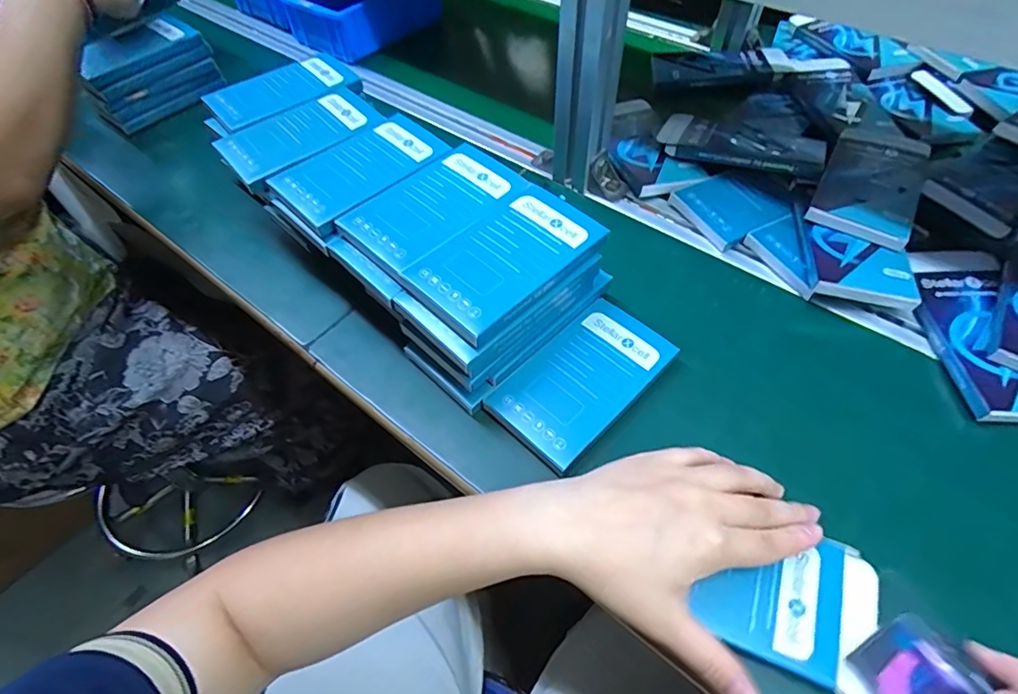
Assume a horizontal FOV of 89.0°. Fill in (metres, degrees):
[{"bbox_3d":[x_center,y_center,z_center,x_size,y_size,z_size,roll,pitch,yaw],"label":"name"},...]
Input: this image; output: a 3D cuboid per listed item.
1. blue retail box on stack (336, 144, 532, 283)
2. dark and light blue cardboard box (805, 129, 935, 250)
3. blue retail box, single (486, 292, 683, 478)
[{"bbox_3d":[-0.058,-0.110,0.401,0.132,0.012,0.081,-40,61,-23],"label":"blue retail box on stack"},{"bbox_3d":[0.330,-0.153,0.471,0.074,0.012,0.165,25,57,21],"label":"dark and light blue cardboard box"},{"bbox_3d":[0.056,0.024,0.387,0.135,0.017,0.077,-40,61,-23],"label":"blue retail box, single"}]

